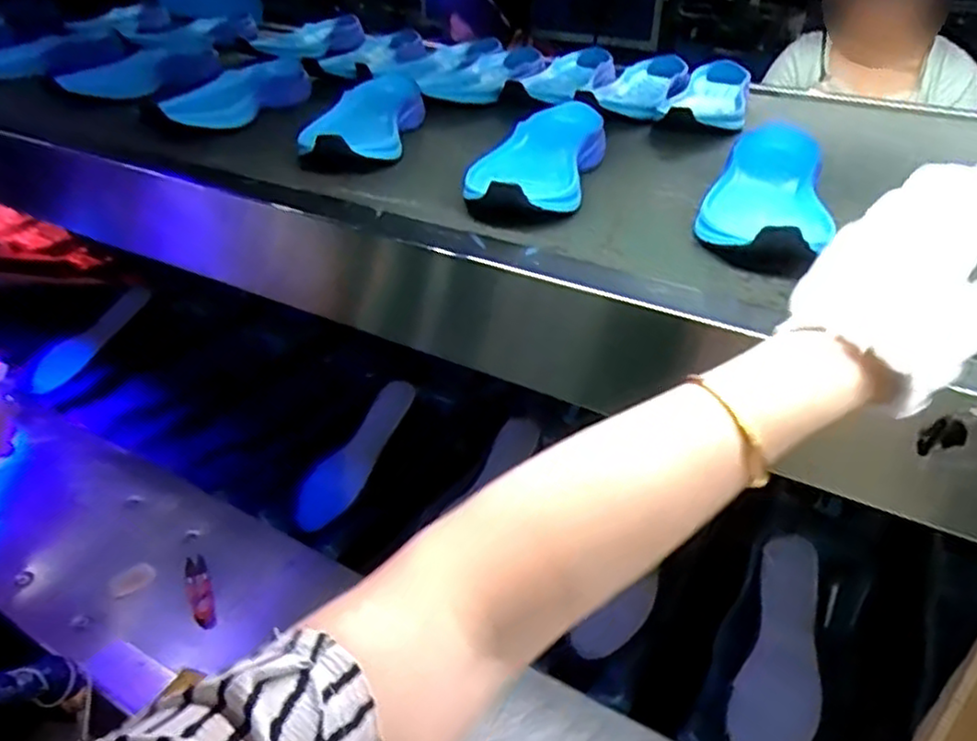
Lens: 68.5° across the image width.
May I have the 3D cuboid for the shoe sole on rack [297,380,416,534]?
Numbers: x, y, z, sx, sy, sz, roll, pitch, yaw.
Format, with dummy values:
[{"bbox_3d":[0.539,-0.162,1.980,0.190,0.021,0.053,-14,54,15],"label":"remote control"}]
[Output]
[{"bbox_3d":[-0.177,0.109,0.972,0.060,0.036,0.243,19,61,28],"label":"shoe sole on rack"}]

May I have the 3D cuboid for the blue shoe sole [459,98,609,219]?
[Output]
[{"bbox_3d":[0.048,-0.192,0.659,0.092,0.047,0.241,10,34,15],"label":"blue shoe sole"}]

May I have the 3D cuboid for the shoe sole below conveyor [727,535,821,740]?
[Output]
[{"bbox_3d":[0.295,0.284,0.722,0.075,0.014,0.235,12,63,18],"label":"shoe sole below conveyor"}]

